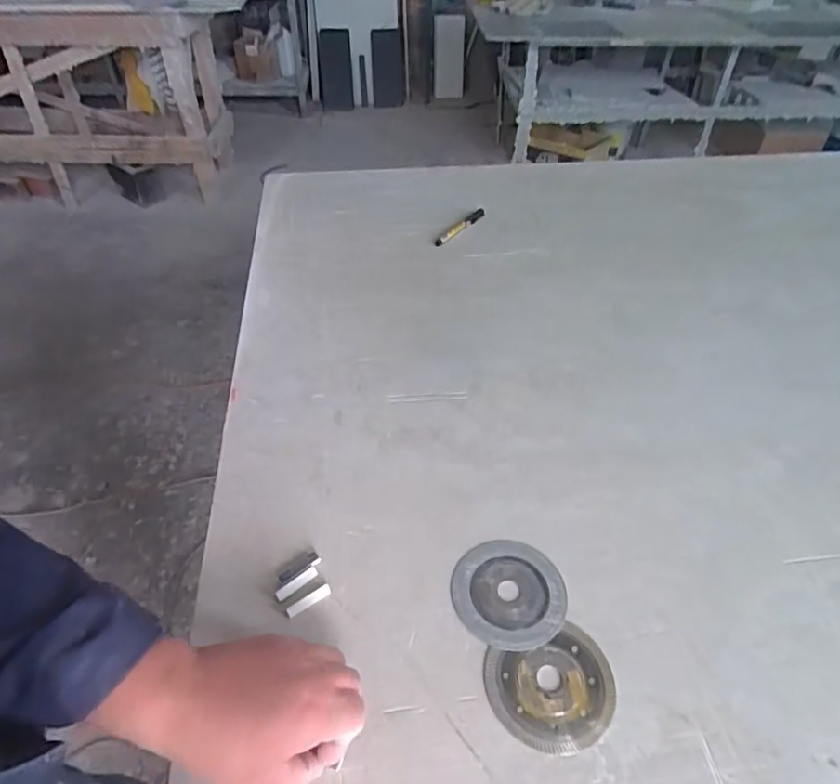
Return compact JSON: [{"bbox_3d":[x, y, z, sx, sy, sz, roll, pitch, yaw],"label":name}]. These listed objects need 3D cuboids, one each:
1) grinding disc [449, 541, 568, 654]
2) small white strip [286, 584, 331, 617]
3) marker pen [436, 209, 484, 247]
[{"bbox_3d":[0.076,0.171,0.486,0.093,0.004,0.096,1,44,-1],"label":"grinding disc"},{"bbox_3d":[-0.094,0.176,0.477,0.039,0.004,0.009,-26,50,-25],"label":"small white strip"},{"bbox_3d":[0.063,-0.260,0.888,0.016,0.016,0.132,29,51,25],"label":"marker pen"}]

